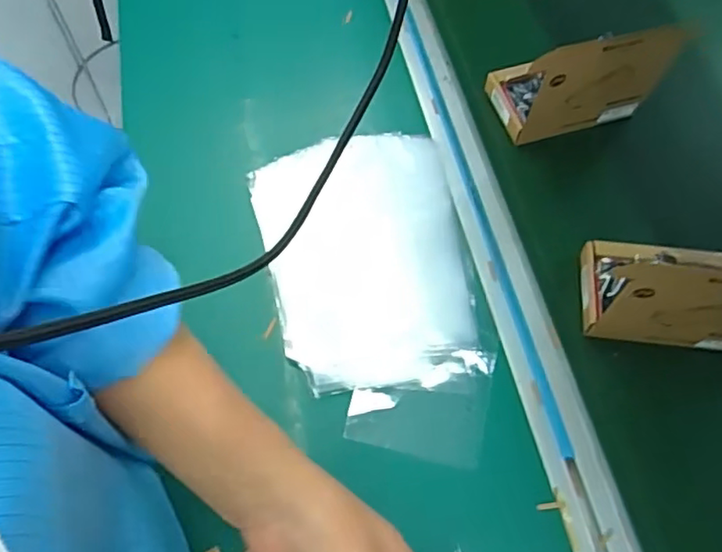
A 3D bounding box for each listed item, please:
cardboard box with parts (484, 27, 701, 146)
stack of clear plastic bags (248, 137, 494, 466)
[{"bbox_3d":[0.202,-0.200,0.580,0.137,0.120,0.086,-12,62,-4],"label":"cardboard box with parts"},{"bbox_3d":[0.010,0.002,0.535,0.172,0.012,0.306,-11,62,-3],"label":"stack of clear plastic bags"}]

